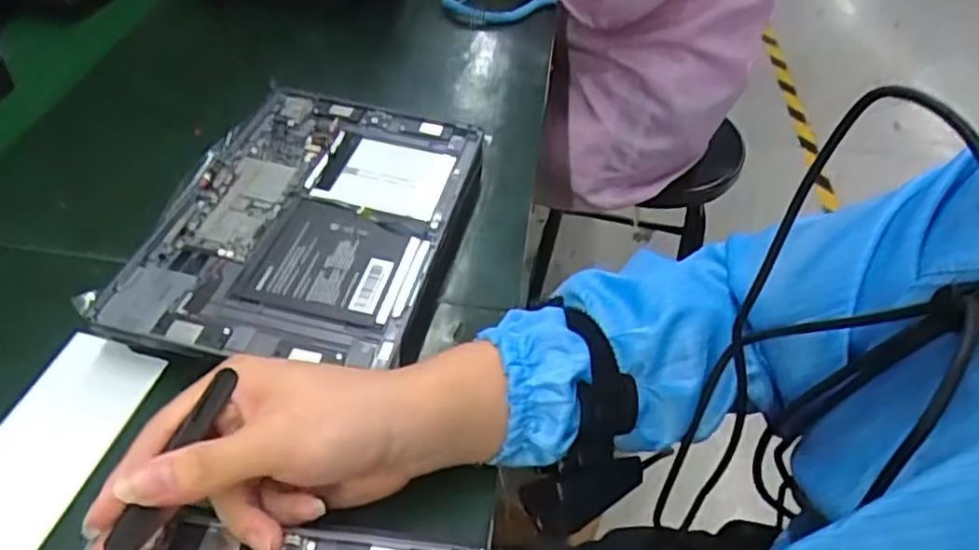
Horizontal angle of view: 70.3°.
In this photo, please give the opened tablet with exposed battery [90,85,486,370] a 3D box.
[{"bbox_3d":[-0.110,-0.037,0.457,0.172,0.027,0.251,10,45,6],"label":"opened tablet with exposed battery"}]

